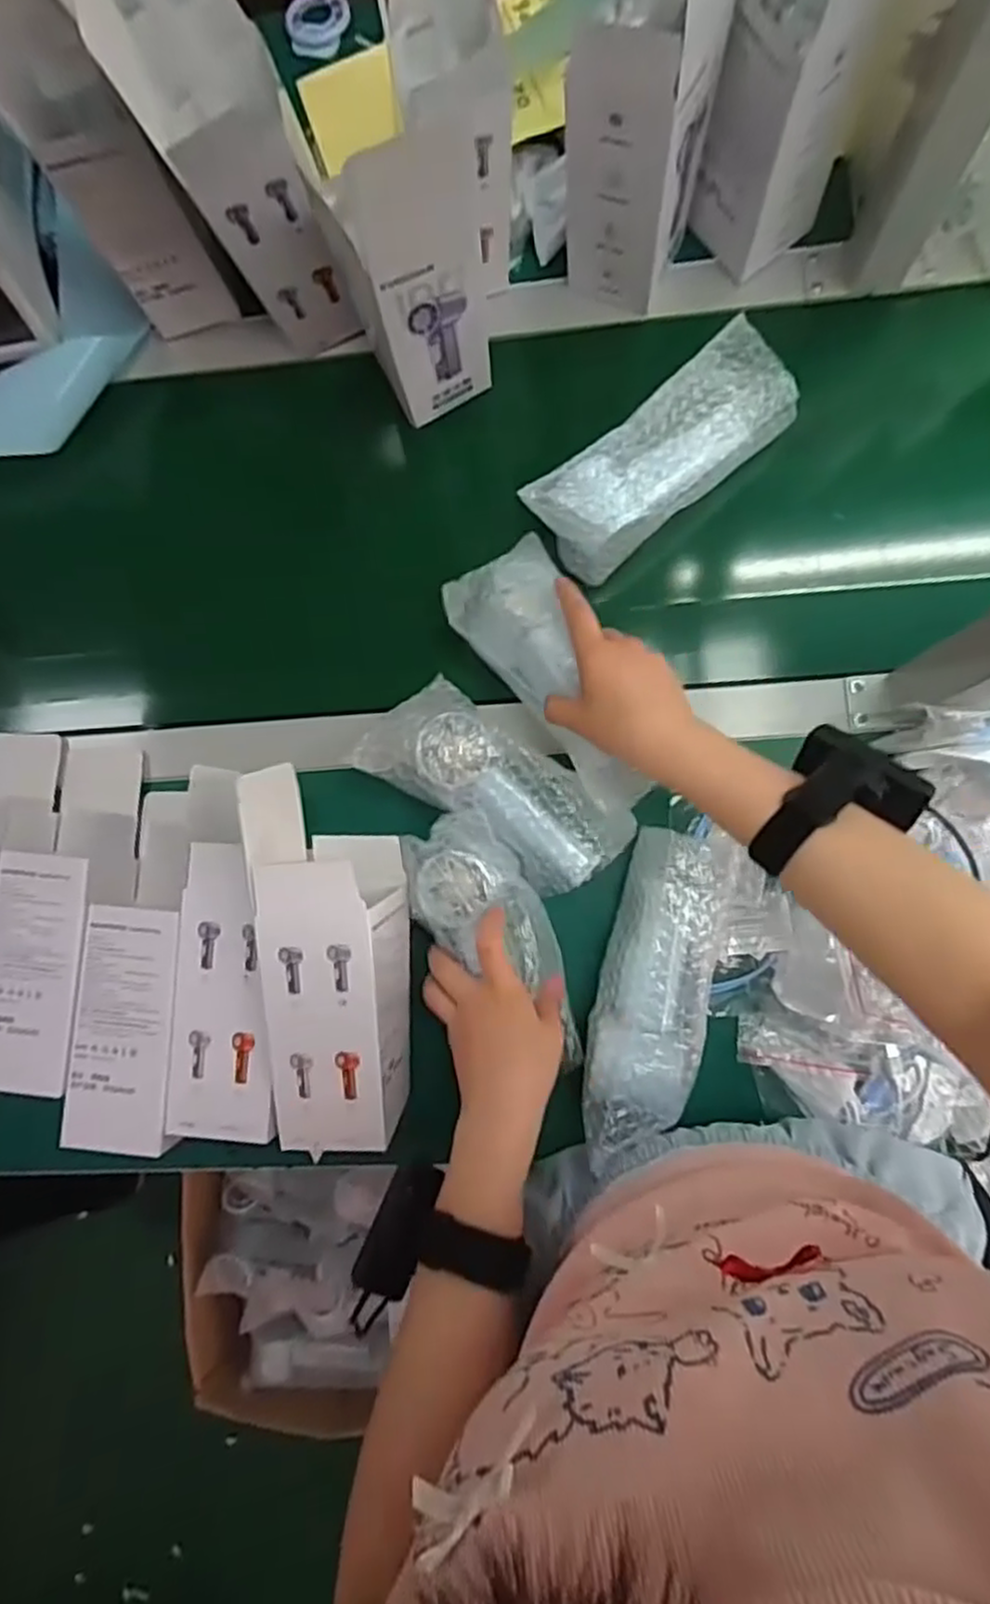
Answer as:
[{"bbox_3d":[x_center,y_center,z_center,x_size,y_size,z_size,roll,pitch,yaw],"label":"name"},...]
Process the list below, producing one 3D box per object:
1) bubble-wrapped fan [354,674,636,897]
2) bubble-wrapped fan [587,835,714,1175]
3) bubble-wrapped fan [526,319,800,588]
[{"bbox_3d":[0.001,-0.010,0.514,0.184,0.056,0.084,37,89,8],"label":"bubble-wrapped fan"},{"bbox_3d":[0.102,0.124,0.474,0.066,0.053,0.203,9,85,6],"label":"bubble-wrapped fan"},{"bbox_3d":[0.125,-0.251,0.530,0.201,0.067,0.072,-40,82,0],"label":"bubble-wrapped fan"}]

